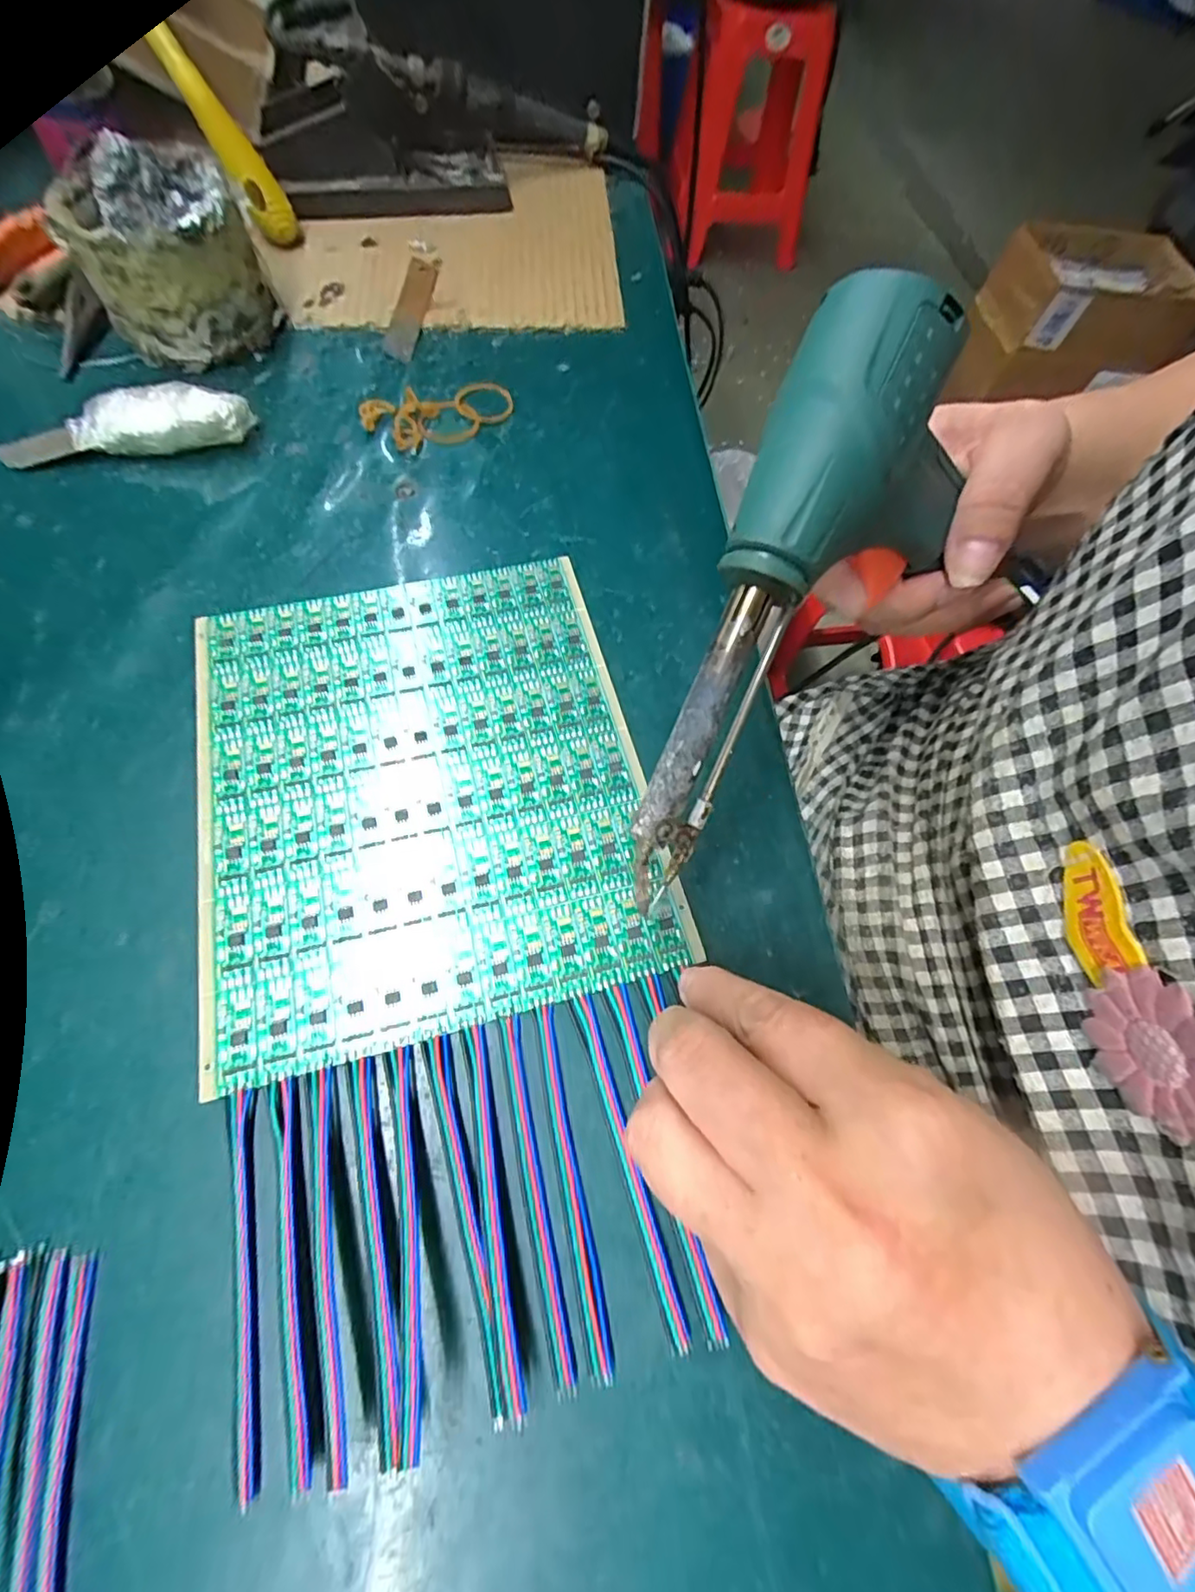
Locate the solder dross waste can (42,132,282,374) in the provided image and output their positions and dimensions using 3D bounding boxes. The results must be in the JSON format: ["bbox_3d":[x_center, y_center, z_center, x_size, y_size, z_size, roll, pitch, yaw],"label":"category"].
[{"bbox_3d":[-0.222,-0.282,0.314,0.084,0.075,0.079,-25,69,-13],"label":"solder dross waste can"}]

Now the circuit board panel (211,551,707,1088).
[{"bbox_3d":[-0.068,-0.009,0.239,0.163,0.004,0.190,-13,67,-8],"label":"circuit board panel"}]

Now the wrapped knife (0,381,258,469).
[{"bbox_3d":[-0.231,-0.180,0.295,0.117,0.027,0.022,-7,66,-5],"label":"wrapped knife"}]

